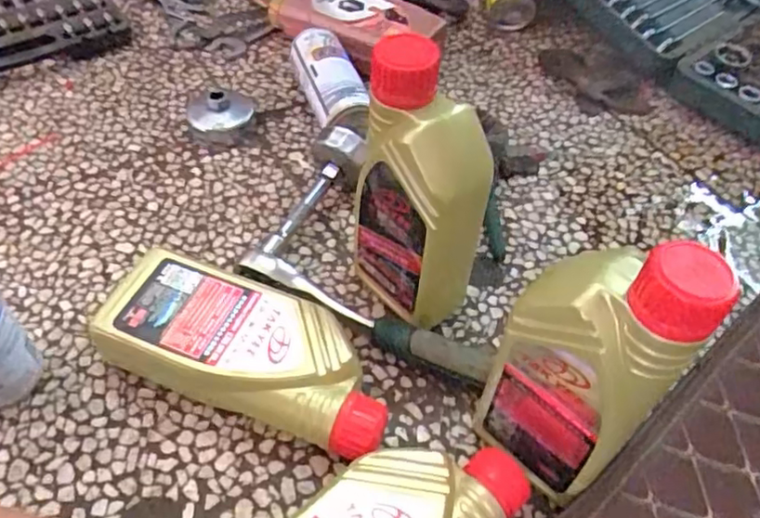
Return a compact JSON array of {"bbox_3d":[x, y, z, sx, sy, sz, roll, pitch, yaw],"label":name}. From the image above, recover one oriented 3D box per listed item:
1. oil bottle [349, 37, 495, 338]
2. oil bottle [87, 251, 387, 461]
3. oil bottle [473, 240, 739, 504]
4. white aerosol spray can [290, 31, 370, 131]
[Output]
[{"bbox_3d":[0.026,-0.045,0.506,0.122,0.243,0.056,36,57,24],"label":"oil bottle"},{"bbox_3d":[-0.104,0.079,0.511,0.243,0.062,0.106,20,52,13],"label":"oil bottle"},{"bbox_3d":[0.125,0.075,0.409,0.094,0.240,0.052,34,56,23],"label":"oil bottle"},{"bbox_3d":[-0.059,-0.197,0.735,0.055,0.071,0.155,-14,52,-15],"label":"white aerosol spray can"}]

